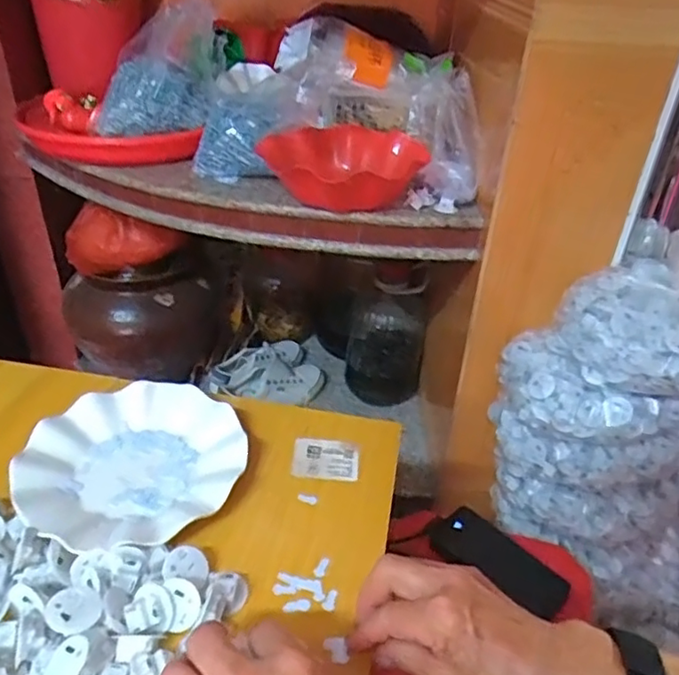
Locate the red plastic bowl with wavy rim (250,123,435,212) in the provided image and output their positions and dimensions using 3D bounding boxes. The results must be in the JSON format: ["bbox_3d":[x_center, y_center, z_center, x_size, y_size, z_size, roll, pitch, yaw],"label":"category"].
[{"bbox_3d":[0.001,-0.242,0.857,0.219,0.067,0.233,2,34,-2],"label":"red plastic bowl with wavy rim"}]

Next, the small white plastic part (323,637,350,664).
[{"bbox_3d":[-0.002,0.208,0.401,0.014,0.006,0.017,-7,35,-16],"label":"small white plastic part"}]

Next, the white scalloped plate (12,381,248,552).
[{"bbox_3d":[-0.174,0.105,0.516,0.179,0.024,0.178,2,34,-2],"label":"white scalloped plate"}]

